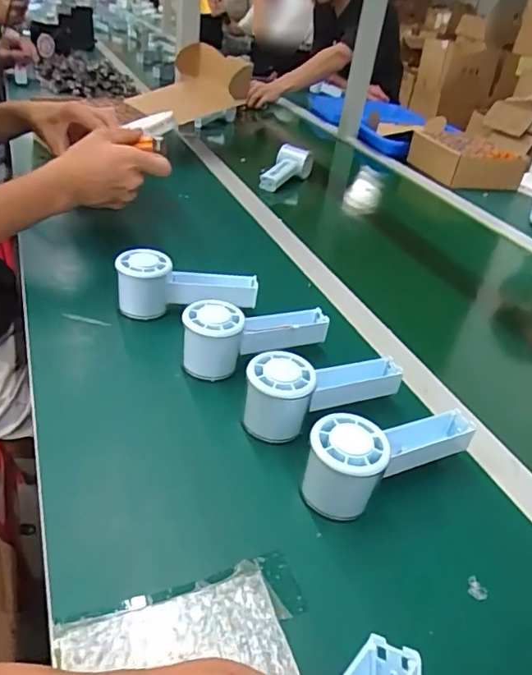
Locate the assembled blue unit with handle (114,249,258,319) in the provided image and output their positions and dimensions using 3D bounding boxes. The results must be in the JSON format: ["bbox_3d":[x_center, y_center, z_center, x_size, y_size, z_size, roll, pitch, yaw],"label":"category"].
[{"bbox_3d":[-0.085,-0.059,0.567,0.150,0.056,0.050,0,35,-12],"label":"assembled blue unit with handle"}]

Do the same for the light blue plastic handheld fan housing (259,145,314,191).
[{"bbox_3d":[0.040,-0.325,0.997,0.066,0.049,0.143,17,35,12],"label":"light blue plastic handheld fan housing"}]

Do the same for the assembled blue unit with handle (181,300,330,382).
[{"bbox_3d":[-0.010,-0.005,0.517,0.155,0.063,0.053,-13,40,-29],"label":"assembled blue unit with handle"}]

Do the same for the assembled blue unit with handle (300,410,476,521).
[{"bbox_3d":[0.097,0.085,0.408,0.152,0.056,0.054,-17,42,-32],"label":"assembled blue unit with handle"}]

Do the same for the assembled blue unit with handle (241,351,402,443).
[{"bbox_3d":[0.051,0.040,0.459,0.154,0.057,0.054,-13,40,-29],"label":"assembled blue unit with handle"}]

